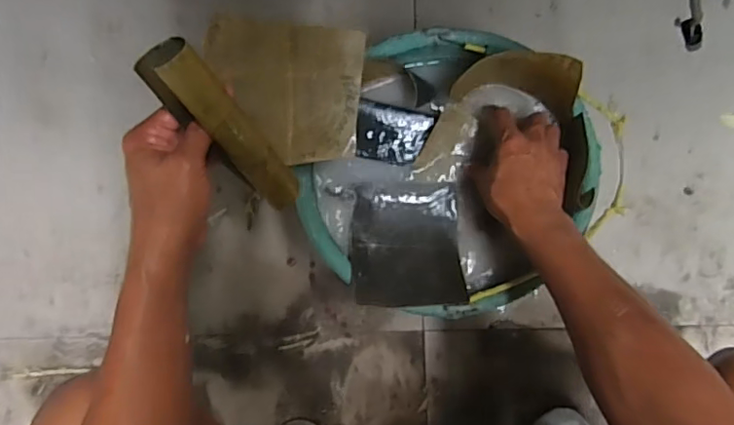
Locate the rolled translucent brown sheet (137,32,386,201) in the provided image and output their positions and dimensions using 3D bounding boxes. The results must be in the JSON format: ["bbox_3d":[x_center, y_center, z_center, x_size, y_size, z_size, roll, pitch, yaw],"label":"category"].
[{"bbox_3d":[-0.100,-0.058,0.396,0.037,0.029,0.149,-39,129,-2],"label":"rolled translucent brown sheet"}]

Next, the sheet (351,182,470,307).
[{"bbox_3d":[0.042,0.032,0.575,0.111,0.018,0.131,0,62,-4],"label":"sheet"}]

